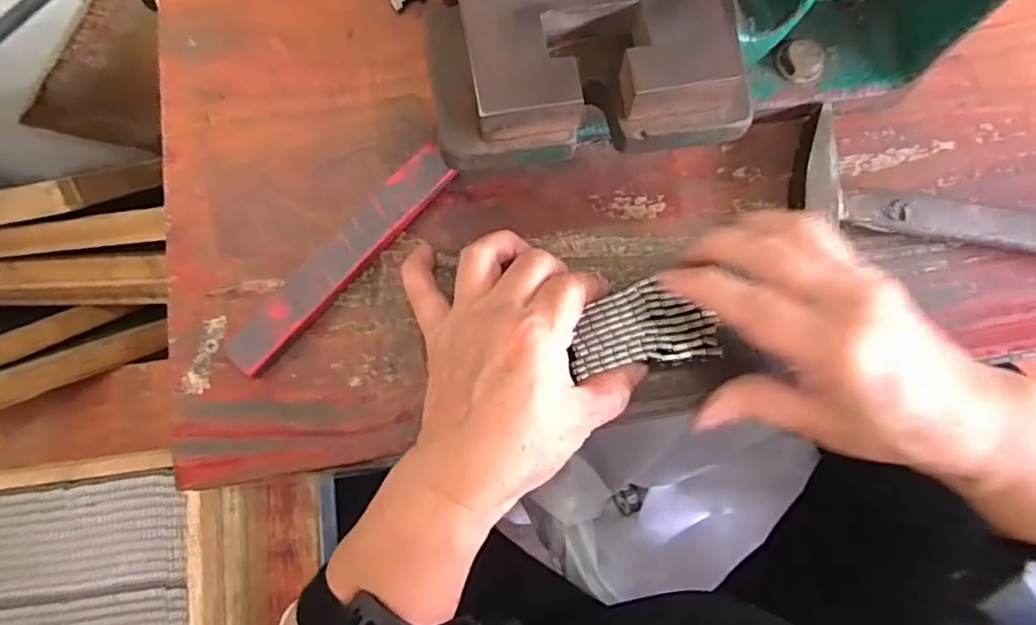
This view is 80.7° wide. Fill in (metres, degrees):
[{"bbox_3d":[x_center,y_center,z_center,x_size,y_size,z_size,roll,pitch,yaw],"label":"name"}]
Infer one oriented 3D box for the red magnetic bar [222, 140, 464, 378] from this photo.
[{"bbox_3d":[-0.089,-0.029,0.315,0.023,0.017,0.146,41,81,9],"label":"red magnetic bar"}]

